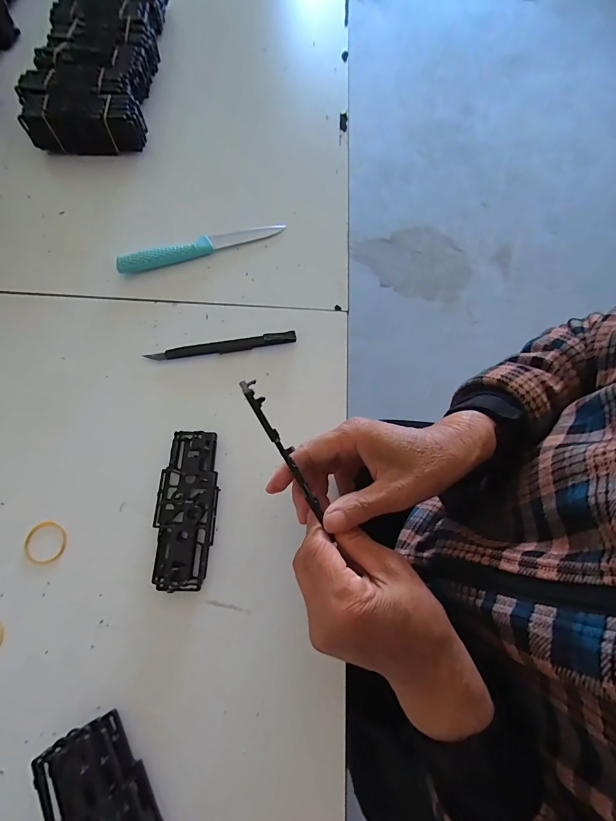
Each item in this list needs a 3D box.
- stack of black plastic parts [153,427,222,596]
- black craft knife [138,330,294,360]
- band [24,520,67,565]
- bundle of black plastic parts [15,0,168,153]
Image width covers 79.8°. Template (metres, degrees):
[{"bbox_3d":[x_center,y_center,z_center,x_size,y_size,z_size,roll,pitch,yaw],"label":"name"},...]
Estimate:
[{"bbox_3d":[-0.100,0.079,0.306,0.047,0.011,0.126,3,70,0],"label":"stack of black plastic parts"},{"bbox_3d":[-0.083,-0.064,0.360,0.141,0.011,0.015,-9,70,-5],"label":"black craft knife"},{"bbox_3d":[-0.212,0.106,0.298,0.032,0.004,0.033,0,70,-1],"label":"band"},{"bbox_3d":[-0.274,-0.482,0.491,0.145,0.046,0.346,-2,70,-2],"label":"bundle of black plastic parts"}]

